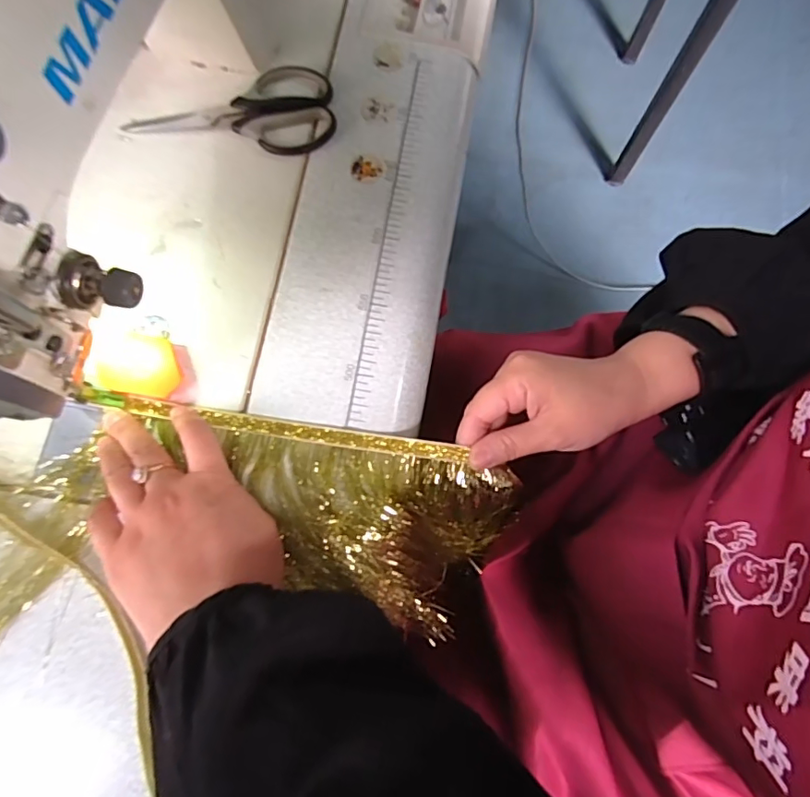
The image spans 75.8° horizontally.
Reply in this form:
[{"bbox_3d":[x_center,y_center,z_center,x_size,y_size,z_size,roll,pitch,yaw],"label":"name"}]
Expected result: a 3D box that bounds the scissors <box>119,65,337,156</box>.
[{"bbox_3d":[-0.123,-0.214,0.377,0.145,0.010,0.067,7,76,1],"label":"scissors"}]

